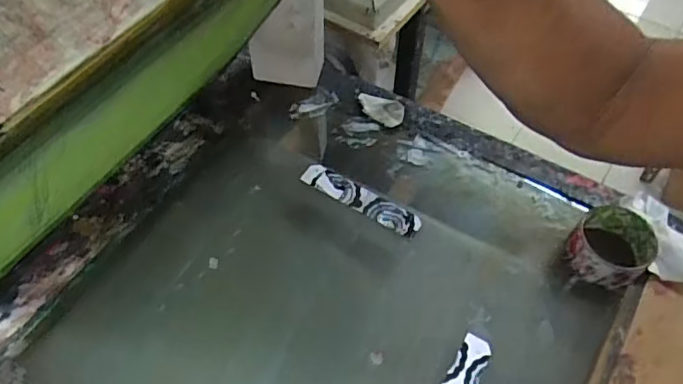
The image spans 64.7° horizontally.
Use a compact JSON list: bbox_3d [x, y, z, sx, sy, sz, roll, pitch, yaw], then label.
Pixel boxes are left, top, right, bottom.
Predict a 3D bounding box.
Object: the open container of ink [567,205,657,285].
[{"bbox_3d":[0.300,0.060,0.601,0.082,0.065,0.088,35,61,20],"label":"open container of ink"}]

